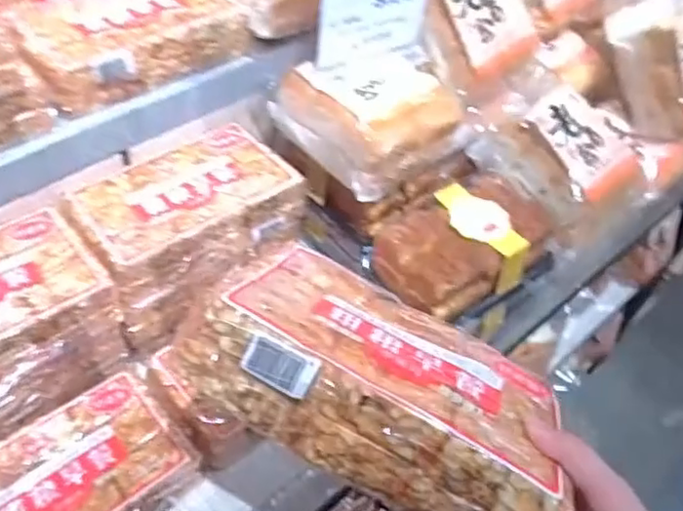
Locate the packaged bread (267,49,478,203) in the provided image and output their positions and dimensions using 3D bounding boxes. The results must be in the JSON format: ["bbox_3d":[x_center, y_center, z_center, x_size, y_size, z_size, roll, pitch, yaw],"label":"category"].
[{"bbox_3d":[0.040,-0.173,0.761,0.166,0.085,0.166,-29,57,-27],"label":"packaged bread"}]

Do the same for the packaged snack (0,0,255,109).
[{"bbox_3d":[-0.245,-0.267,0.728,0.242,0.067,0.161,-29,57,-27],"label":"packaged snack"}]

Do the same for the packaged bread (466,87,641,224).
[{"bbox_3d":[0.266,-0.142,0.803,0.131,0.091,0.181,-34,59,-30],"label":"packaged bread"}]

